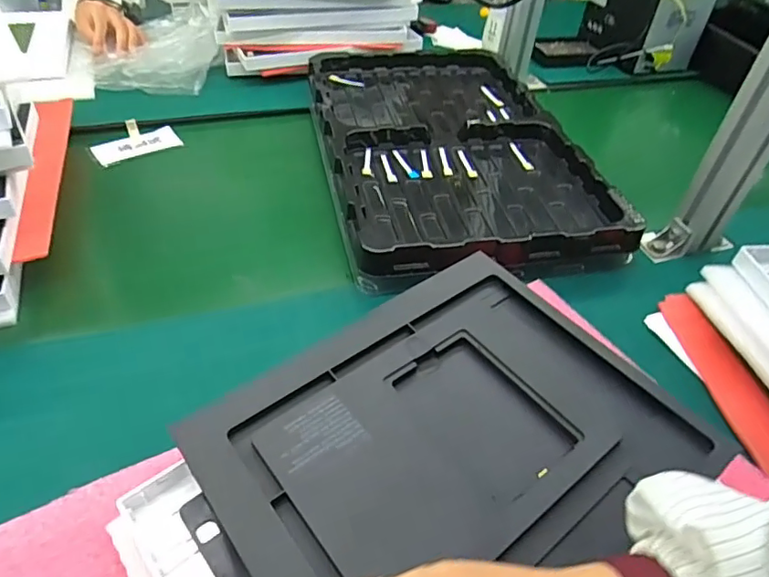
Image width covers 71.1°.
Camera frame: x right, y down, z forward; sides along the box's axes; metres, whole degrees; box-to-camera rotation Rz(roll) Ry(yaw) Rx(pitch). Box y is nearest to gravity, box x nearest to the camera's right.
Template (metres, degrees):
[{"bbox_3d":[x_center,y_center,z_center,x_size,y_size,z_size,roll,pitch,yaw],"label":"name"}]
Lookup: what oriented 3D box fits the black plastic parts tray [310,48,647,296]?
[{"bbox_3d":[0.074,-0.195,0.702,0.300,0.048,0.482,-6,46,-12],"label":"black plastic parts tray"}]

